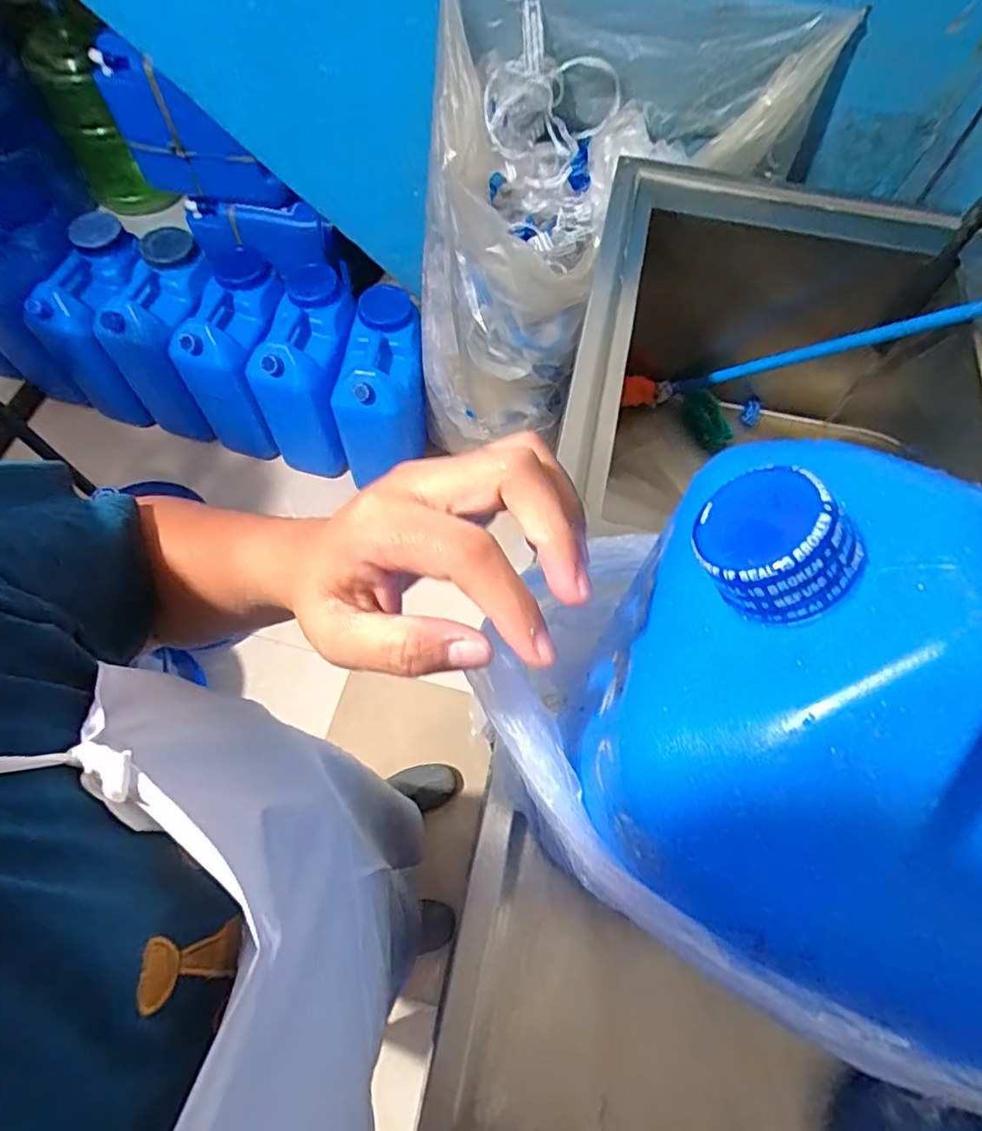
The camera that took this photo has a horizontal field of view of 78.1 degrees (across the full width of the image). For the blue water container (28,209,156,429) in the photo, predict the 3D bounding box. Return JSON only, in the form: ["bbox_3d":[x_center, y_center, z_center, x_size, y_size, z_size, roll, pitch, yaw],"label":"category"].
[{"bbox_3d":[-0.946,-0.617,1.559,0.193,0.409,0.330,11,65,2],"label":"blue water container"}]

